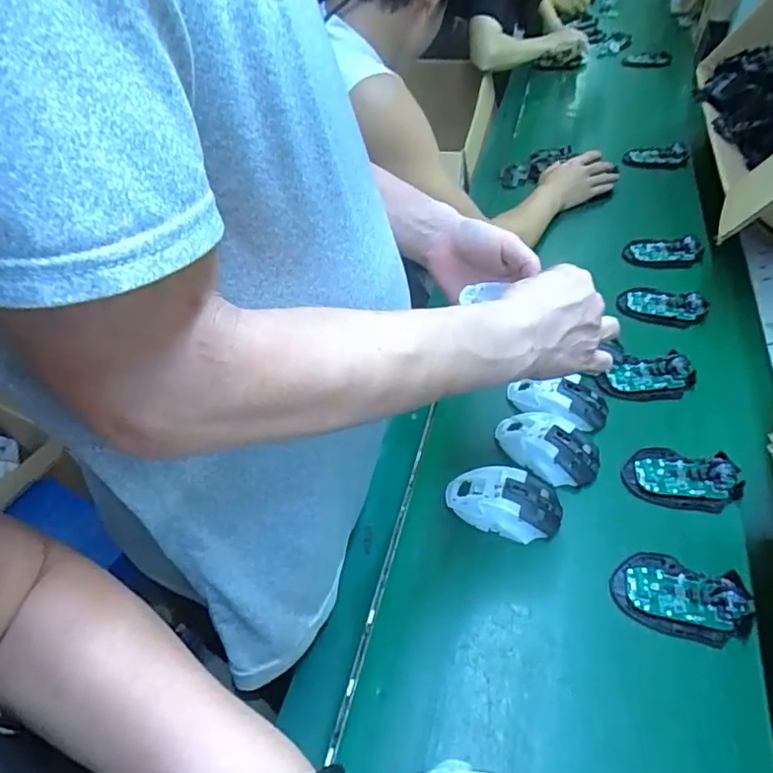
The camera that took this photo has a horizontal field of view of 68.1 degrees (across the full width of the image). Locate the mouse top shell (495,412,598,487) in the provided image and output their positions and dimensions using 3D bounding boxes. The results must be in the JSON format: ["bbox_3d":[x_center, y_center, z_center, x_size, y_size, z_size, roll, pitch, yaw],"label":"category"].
[{"bbox_3d":[0.177,0.066,0.636,0.113,0.034,0.066,24,52,19],"label":"mouse top shell"}]

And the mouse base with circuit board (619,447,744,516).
[{"bbox_3d":[0.315,0.094,0.608,0.113,0.020,0.068,12,49,9],"label":"mouse base with circuit board"}]

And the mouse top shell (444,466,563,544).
[{"bbox_3d":[0.119,0.121,0.588,0.117,0.037,0.069,4,47,11],"label":"mouse top shell"}]

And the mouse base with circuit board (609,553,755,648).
[{"bbox_3d":[0.269,0.191,0.522,0.114,0.017,0.071,20,50,16],"label":"mouse base with circuit board"}]

